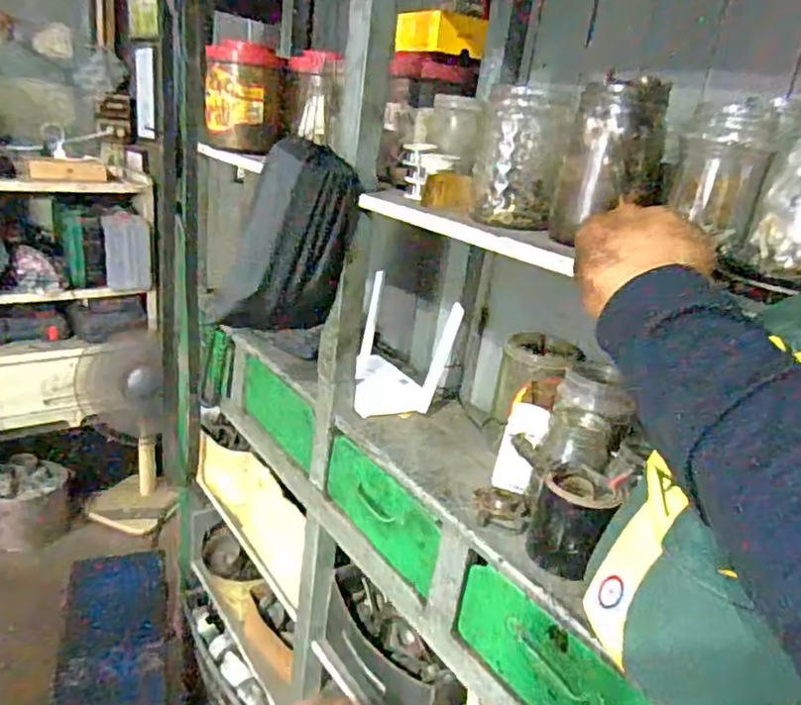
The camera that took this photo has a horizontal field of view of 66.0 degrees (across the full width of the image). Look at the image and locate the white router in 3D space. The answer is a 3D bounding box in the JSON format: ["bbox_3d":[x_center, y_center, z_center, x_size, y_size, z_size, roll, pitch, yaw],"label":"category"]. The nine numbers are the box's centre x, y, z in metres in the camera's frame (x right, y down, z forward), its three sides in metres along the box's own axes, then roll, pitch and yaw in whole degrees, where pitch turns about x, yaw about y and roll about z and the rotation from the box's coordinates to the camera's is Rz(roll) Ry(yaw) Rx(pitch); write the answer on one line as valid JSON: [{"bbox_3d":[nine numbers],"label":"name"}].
[{"bbox_3d":[0.007,-0.010,0.974,0.140,0.162,0.173,6,21,-5],"label":"white router"}]

